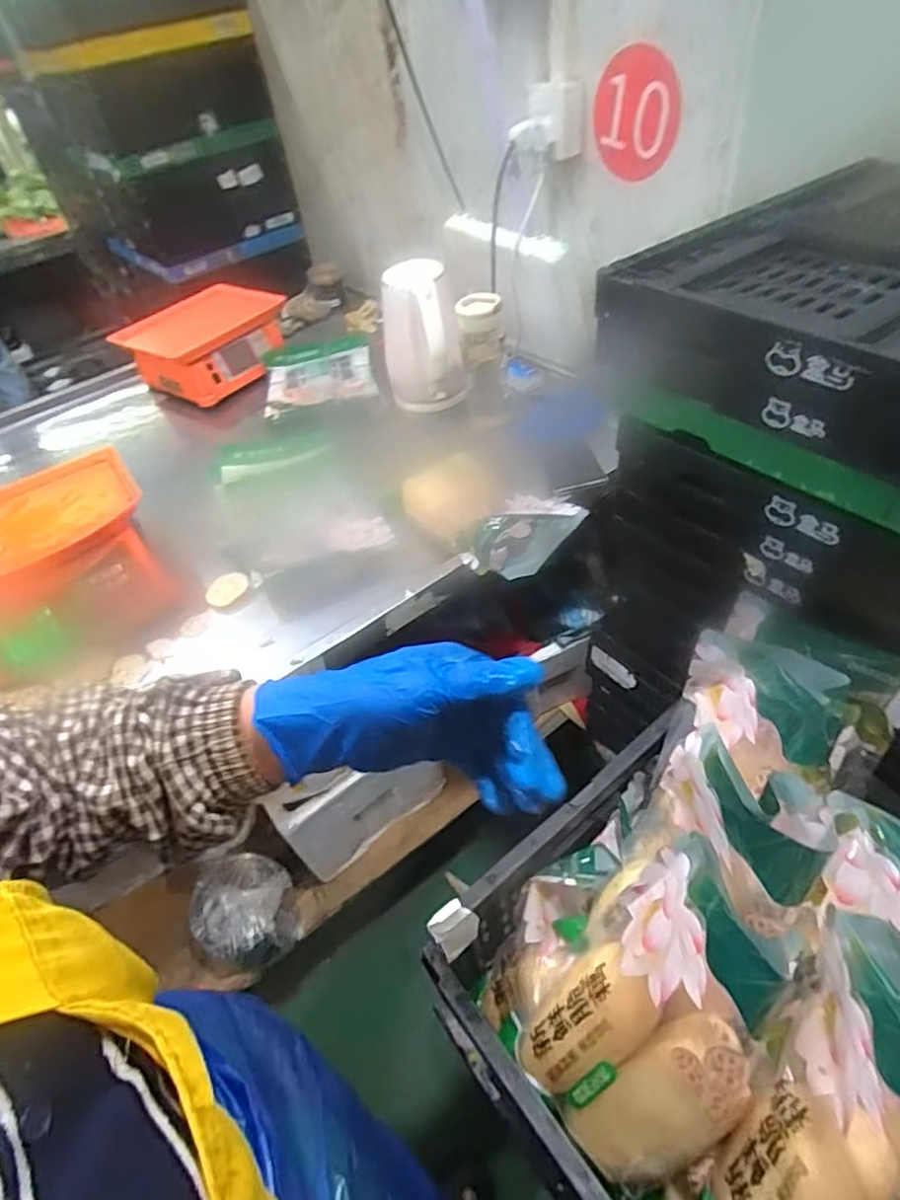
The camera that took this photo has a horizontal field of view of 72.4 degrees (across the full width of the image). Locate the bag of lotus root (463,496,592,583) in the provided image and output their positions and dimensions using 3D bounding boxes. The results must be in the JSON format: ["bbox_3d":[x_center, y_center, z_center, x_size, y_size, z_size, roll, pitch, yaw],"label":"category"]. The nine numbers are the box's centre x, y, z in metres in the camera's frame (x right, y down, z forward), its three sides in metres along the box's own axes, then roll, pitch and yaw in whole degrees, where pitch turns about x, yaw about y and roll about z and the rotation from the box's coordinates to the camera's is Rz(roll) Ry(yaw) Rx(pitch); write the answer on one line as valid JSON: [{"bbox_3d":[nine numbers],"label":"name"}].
[{"bbox_3d":[0.086,-0.085,0.770,0.161,0.078,0.078,-28,45,-23],"label":"bag of lotus root"}]

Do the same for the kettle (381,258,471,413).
[{"bbox_3d":[-0.050,-0.464,1.077,0.133,0.200,0.167,-10,41,-3],"label":"kettle"}]

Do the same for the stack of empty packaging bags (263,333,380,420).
[{"bbox_3d":[-0.270,-0.455,1.266,0.225,0.055,0.285,-10,41,-4],"label":"stack of empty packaging bags"}]

